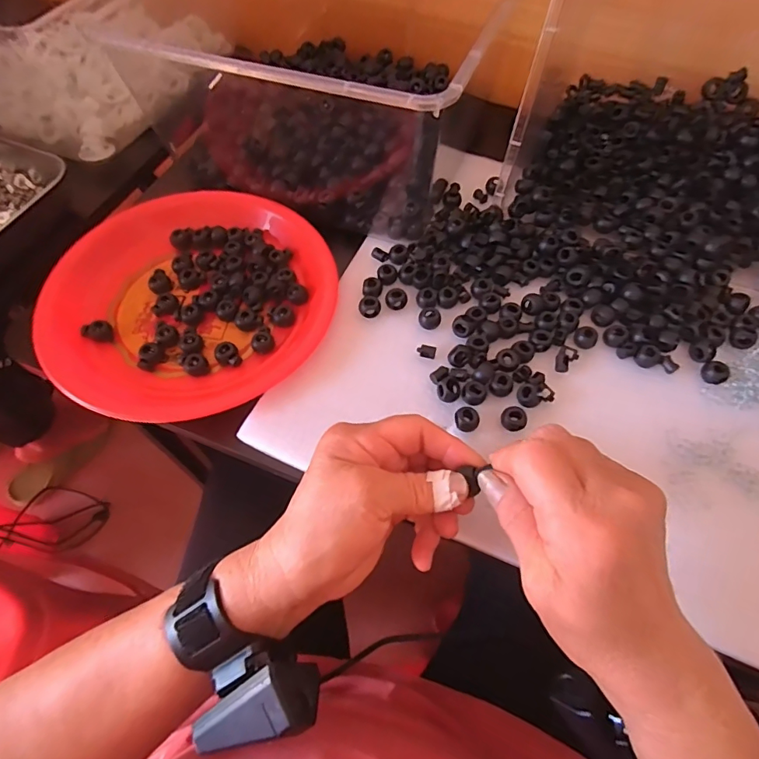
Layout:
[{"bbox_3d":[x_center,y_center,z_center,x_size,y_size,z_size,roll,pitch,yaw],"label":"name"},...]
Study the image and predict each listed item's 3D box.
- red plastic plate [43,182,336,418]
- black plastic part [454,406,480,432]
[{"bbox_3d":[-0.149,-0.066,0.390,0.220,0.031,0.211,0,66,1],"label":"red plastic plate"},{"bbox_3d":[0.062,0.028,0.337,0.017,0.010,0.016,0,66,1],"label":"black plastic part"}]

